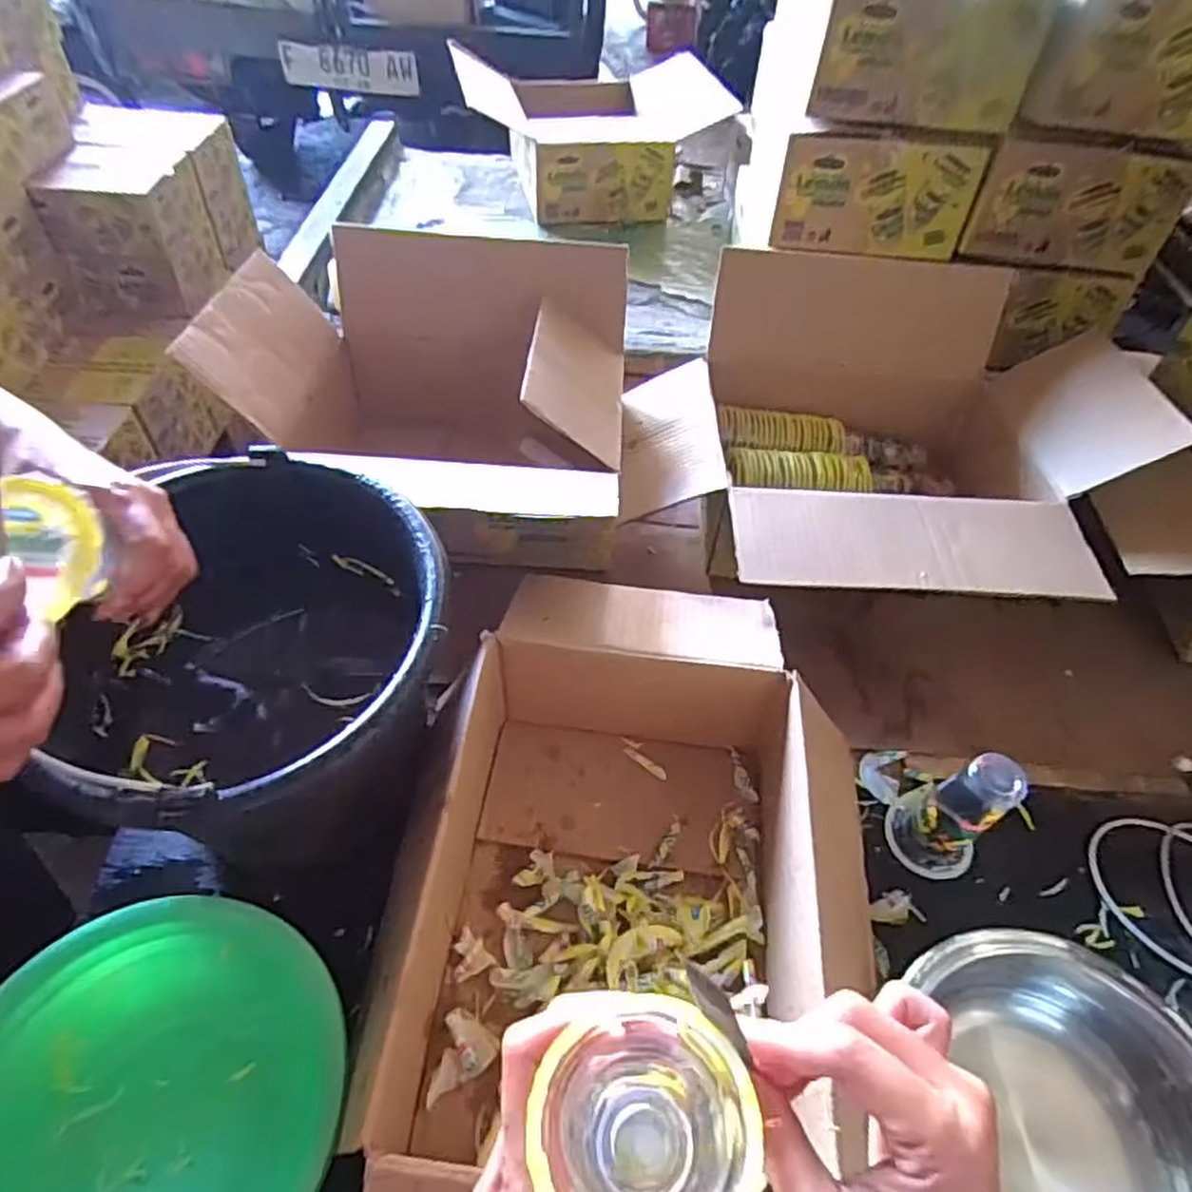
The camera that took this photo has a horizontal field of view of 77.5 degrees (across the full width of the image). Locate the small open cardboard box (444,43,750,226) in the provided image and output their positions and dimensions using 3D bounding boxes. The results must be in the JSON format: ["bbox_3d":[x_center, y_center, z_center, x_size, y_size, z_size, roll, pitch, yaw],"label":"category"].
[{"bbox_3d":[-0.008,-0.838,1.358,0.443,0.180,0.331,-9,52,-12],"label":"small open cardboard box"}]

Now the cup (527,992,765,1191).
[{"bbox_3d":[0.017,0.200,0.282,0.072,0.121,0.069,-1,56,2],"label":"cup"}]

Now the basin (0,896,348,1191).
[{"bbox_3d":[-0.268,0.309,0.444,0.215,0.074,0.228,2,50,-3],"label":"basin"}]

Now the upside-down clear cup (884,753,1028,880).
[{"bbox_3d":[0.283,0.172,0.590,0.069,0.121,0.073,2,50,-3],"label":"upside-down clear cup"}]

